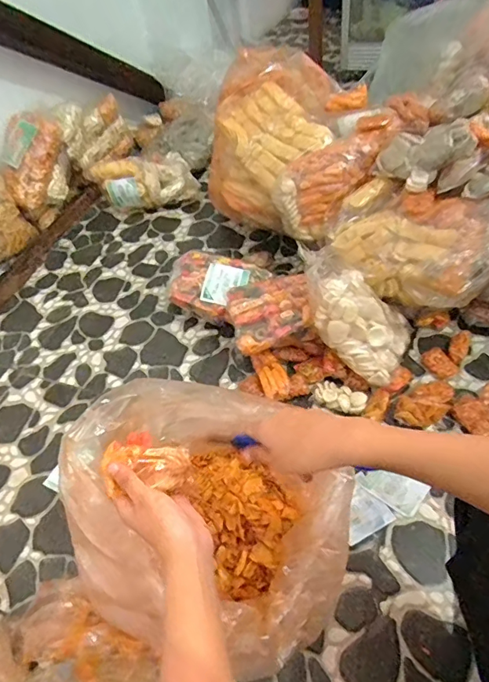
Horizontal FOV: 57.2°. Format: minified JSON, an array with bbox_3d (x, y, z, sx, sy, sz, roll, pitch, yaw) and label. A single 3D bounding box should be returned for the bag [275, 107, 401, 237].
[{"bbox_3d":[0.201,-0.367,0.958,0.321,0.119,0.119,-43,53,11],"label":"bag"}]

